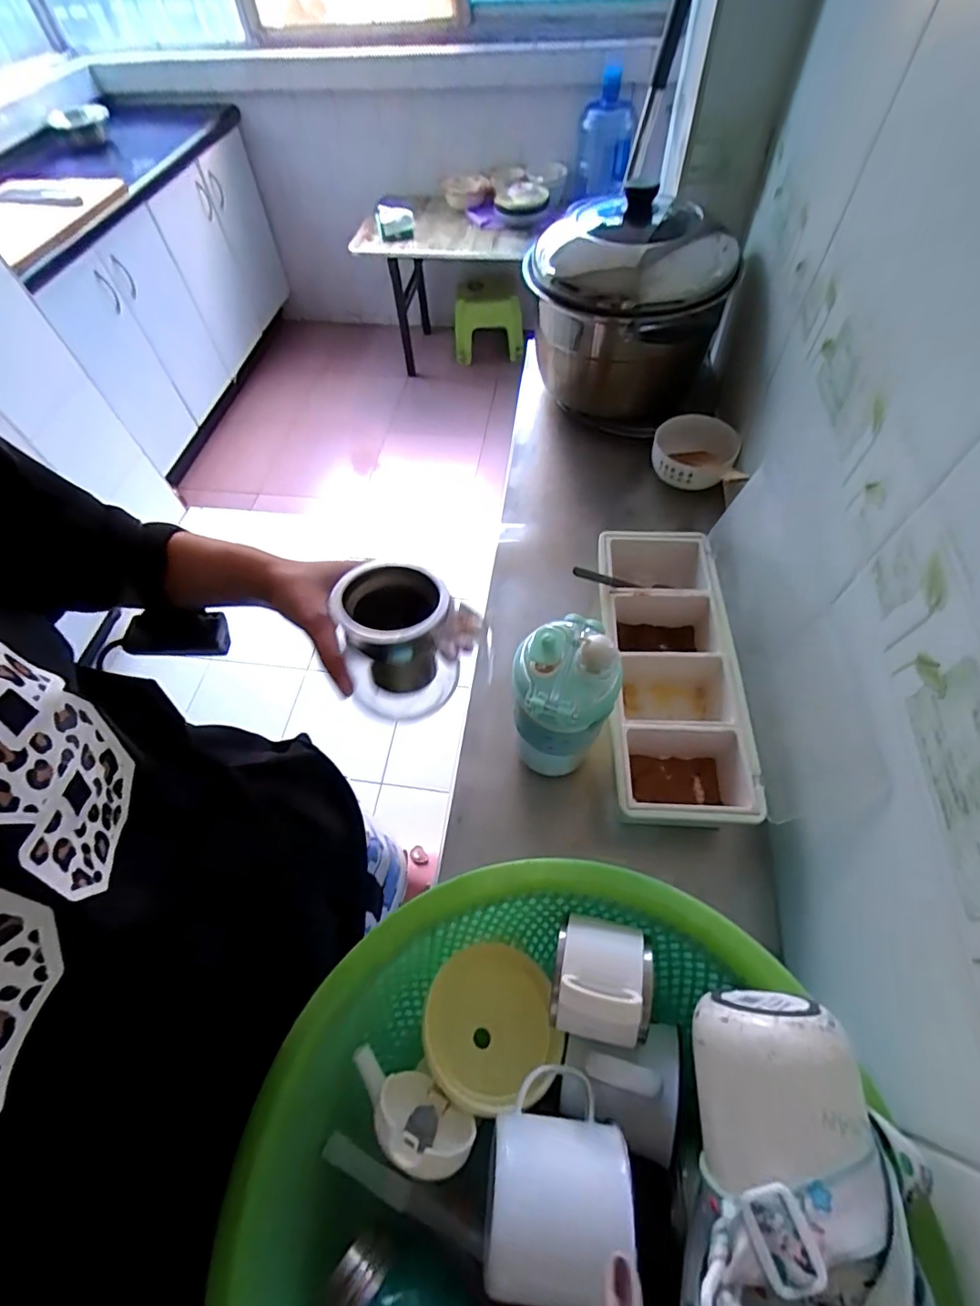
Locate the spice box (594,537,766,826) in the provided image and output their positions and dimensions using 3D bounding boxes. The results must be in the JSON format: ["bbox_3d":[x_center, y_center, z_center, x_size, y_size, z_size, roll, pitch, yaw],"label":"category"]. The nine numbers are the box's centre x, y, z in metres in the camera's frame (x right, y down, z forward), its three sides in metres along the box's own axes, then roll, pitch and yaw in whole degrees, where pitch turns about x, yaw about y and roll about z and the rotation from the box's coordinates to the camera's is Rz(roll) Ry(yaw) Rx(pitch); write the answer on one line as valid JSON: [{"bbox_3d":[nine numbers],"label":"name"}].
[{"bbox_3d":[0.176,0.020,0.536,0.123,0.092,0.311,2,60,4],"label":"spice box"}]

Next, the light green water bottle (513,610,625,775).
[{"bbox_3d":[0.059,0.039,0.439,0.077,0.183,0.082,-1,60,2],"label":"light green water bottle"}]

